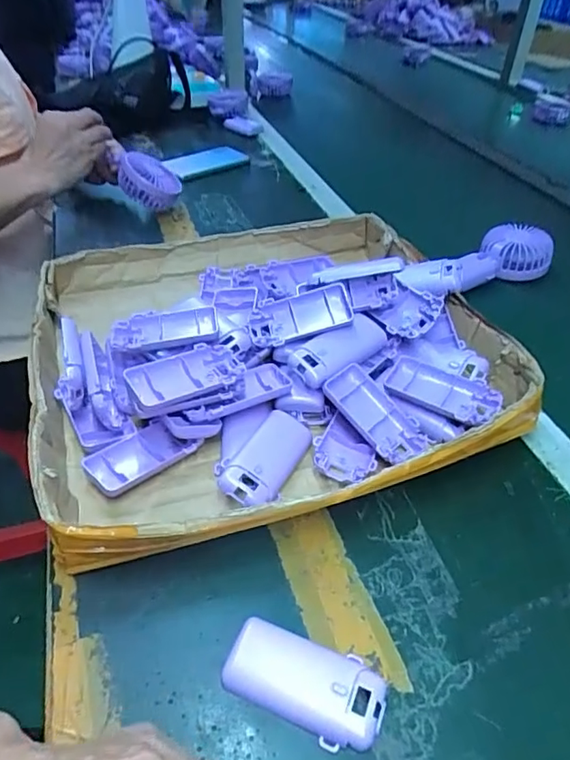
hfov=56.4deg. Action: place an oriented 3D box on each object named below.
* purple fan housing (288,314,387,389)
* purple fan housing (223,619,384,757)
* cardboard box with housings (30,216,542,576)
[{"bbox_3d":[0.047,-0.030,0.472,0.044,0.026,0.087,34,51,30],"label":"purple fan housing"},{"bbox_3d":[0.011,0.178,0.315,0.095,0.016,0.046,17,43,16],"label":"purple fan housing"},{"bbox_3d":[-0.022,-0.040,0.511,0.404,0.085,0.392,-12,43,-17],"label":"cardboard box with housings"}]

